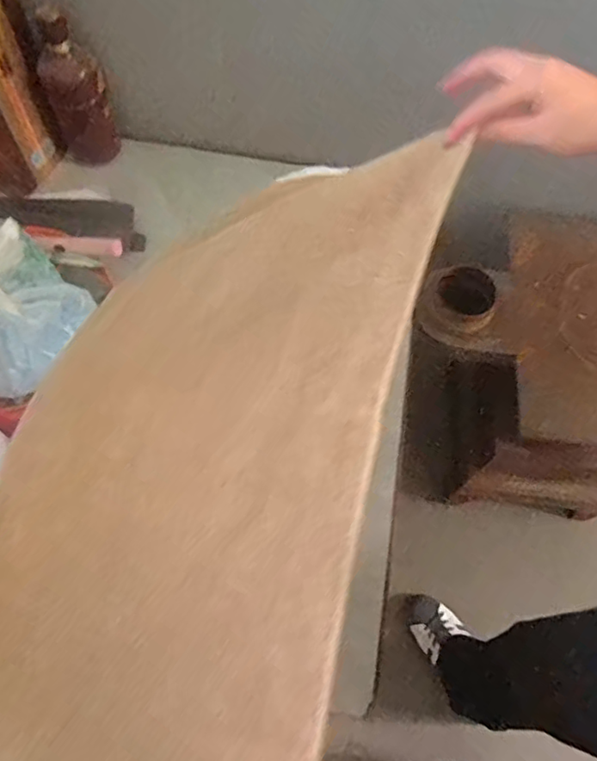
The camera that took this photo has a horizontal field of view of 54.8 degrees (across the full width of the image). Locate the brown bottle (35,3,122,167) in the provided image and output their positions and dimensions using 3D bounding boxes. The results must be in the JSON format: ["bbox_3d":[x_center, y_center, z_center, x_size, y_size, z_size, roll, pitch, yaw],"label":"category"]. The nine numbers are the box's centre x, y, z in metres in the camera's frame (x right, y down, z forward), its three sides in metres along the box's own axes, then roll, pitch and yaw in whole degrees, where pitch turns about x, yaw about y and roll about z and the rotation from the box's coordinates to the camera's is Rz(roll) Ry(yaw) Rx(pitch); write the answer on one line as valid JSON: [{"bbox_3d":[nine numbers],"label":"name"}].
[{"bbox_3d":[-0.328,-0.428,0.859,0.083,0.209,0.071,12,65,3],"label":"brown bottle"}]

